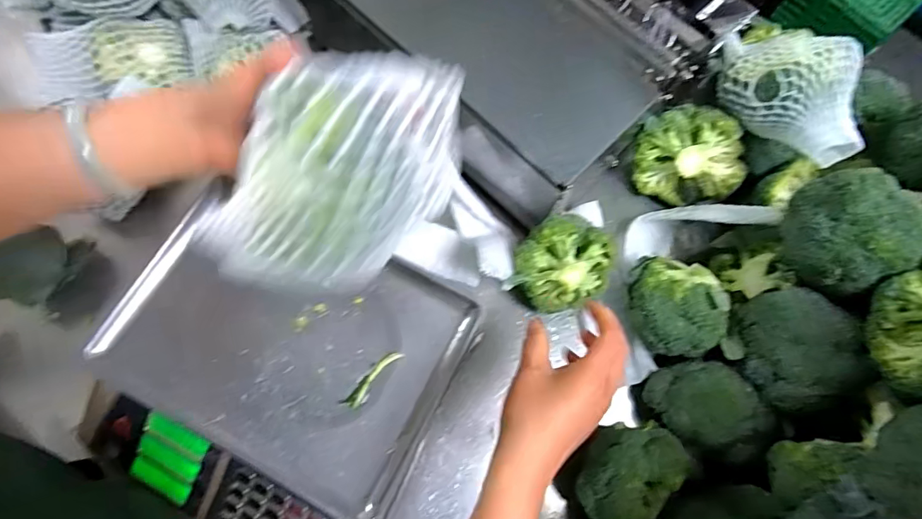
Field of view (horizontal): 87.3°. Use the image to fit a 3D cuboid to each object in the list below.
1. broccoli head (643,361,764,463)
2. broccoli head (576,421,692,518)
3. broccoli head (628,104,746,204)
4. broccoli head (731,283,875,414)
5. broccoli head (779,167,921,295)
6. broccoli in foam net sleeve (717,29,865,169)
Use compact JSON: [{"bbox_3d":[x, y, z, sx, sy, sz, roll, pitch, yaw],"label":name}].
[{"bbox_3d":[0.269,0.160,0.530,0.105,0.073,0.090,27,77,6],"label":"broccoli head"},{"bbox_3d":[0.170,0.221,0.495,0.076,0.066,0.123,37,78,8],"label":"broccoli head"},{"bbox_3d":[0.294,-0.133,0.625,0.135,0.072,0.126,6,114,14],"label":"broccoli head"},{"bbox_3d":[0.340,0.091,0.492,0.092,0.070,0.120,-9,76,-3],"label":"broccoli head"},{"bbox_3d":[0.371,-0.030,0.459,0.093,0.080,0.103,-26,78,-7],"label":"broccoli head"},{"bbox_3d":[0.379,-0.193,0.544,0.102,0.079,0.179,-34,79,-9],"label":"broccoli in foam net sleeve"}]

